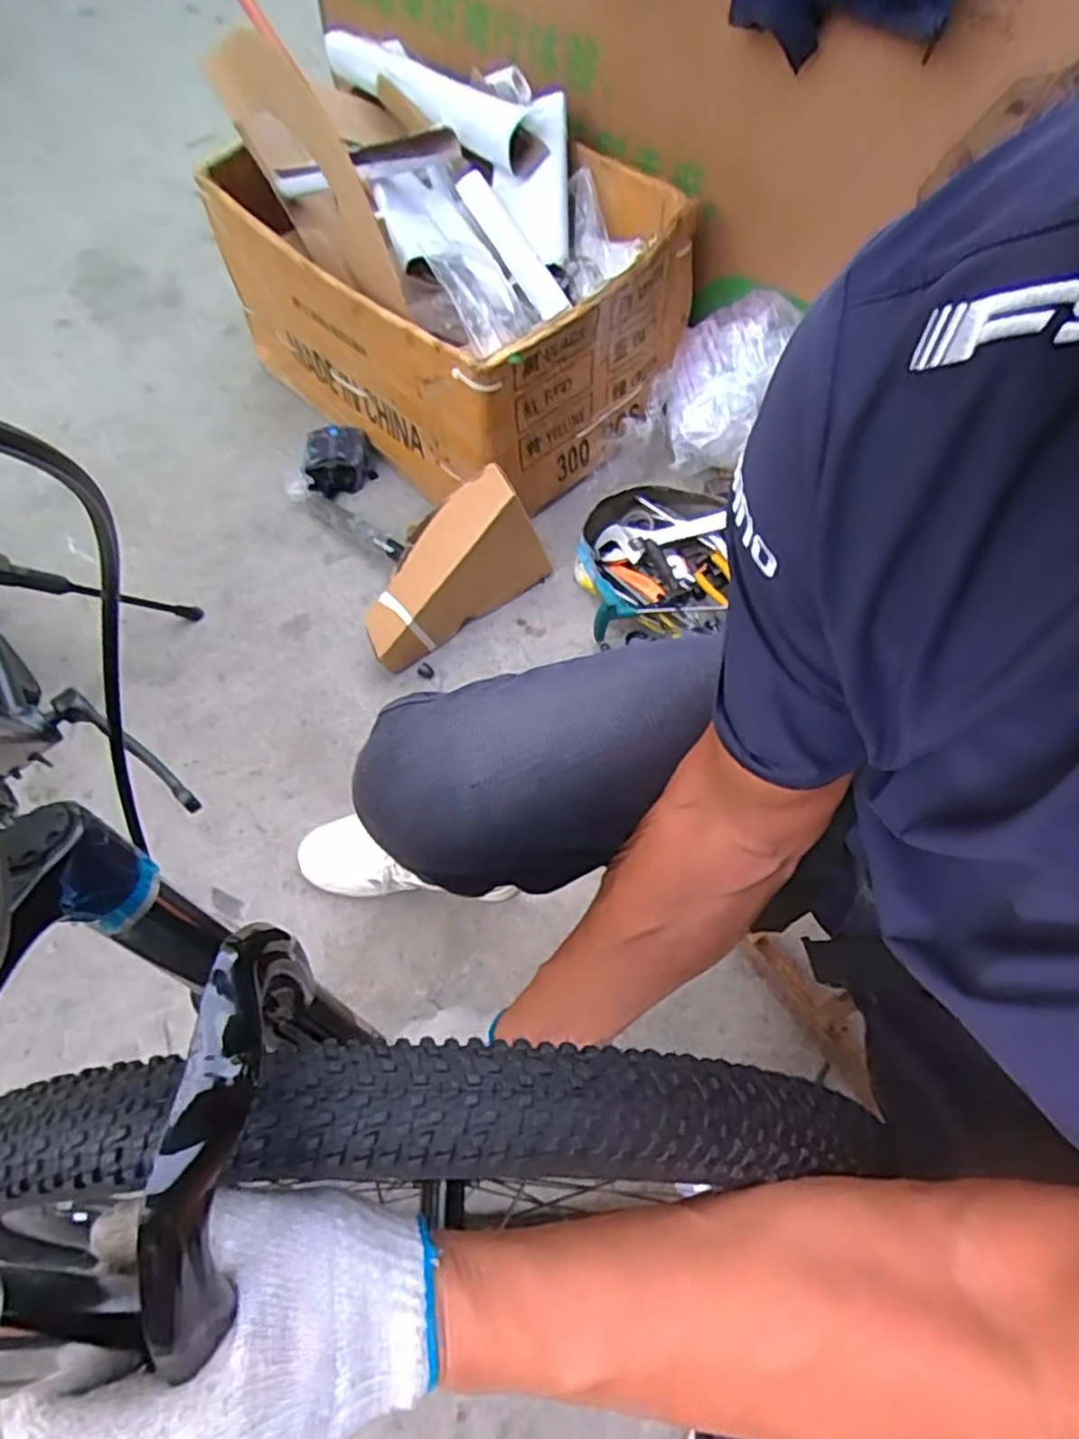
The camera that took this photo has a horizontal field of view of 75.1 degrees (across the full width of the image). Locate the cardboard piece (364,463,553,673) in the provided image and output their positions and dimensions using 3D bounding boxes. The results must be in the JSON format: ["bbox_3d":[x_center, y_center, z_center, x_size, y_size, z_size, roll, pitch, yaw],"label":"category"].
[{"bbox_3d":[-0.124,-0.212,0.987,0.280,0.206,0.099,-36,68,-16],"label":"cardboard piece"}]

